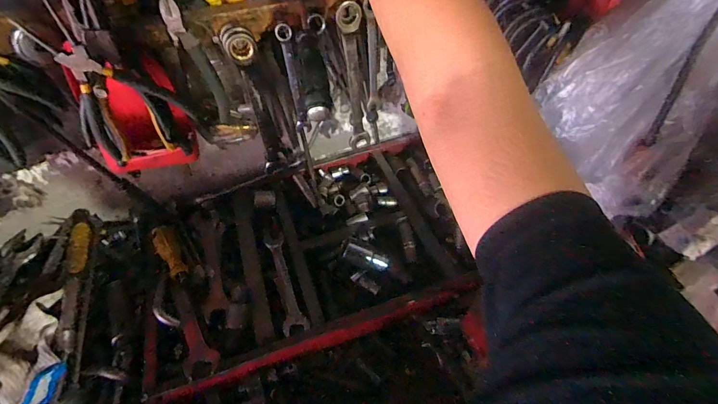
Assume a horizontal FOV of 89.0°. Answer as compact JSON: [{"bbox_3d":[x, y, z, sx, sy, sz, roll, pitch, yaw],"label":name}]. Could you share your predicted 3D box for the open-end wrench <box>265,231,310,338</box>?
[{"bbox_3d":[-0.120,0.124,0.591,0.035,0.007,0.186,-17,52,-10],"label":"open-end wrench"}]

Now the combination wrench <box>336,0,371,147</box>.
[{"bbox_3d":[-0.006,-0.173,0.543,0.035,0.228,0.019,7,52,9],"label":"combination wrench"}]

